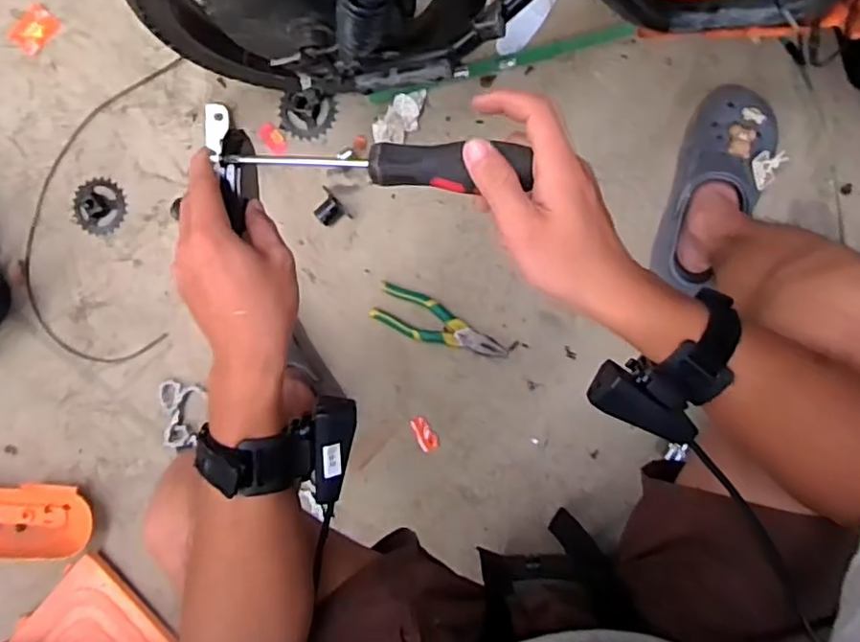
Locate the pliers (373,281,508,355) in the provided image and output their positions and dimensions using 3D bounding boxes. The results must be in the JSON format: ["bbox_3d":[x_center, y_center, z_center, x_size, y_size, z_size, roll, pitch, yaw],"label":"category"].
[{"bbox_3d":[0.015,0.008,0.874,0.193,0.018,0.060,24,107,1],"label":"pliers"}]

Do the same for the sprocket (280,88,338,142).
[{"bbox_3d":[-0.179,-0.300,0.901,0.087,0.018,0.070,4,91,6],"label":"sprocket"}]

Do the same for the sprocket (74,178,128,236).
[{"bbox_3d":[-0.504,-0.175,0.946,0.080,0.012,0.084,0,91,6],"label":"sprocket"}]

